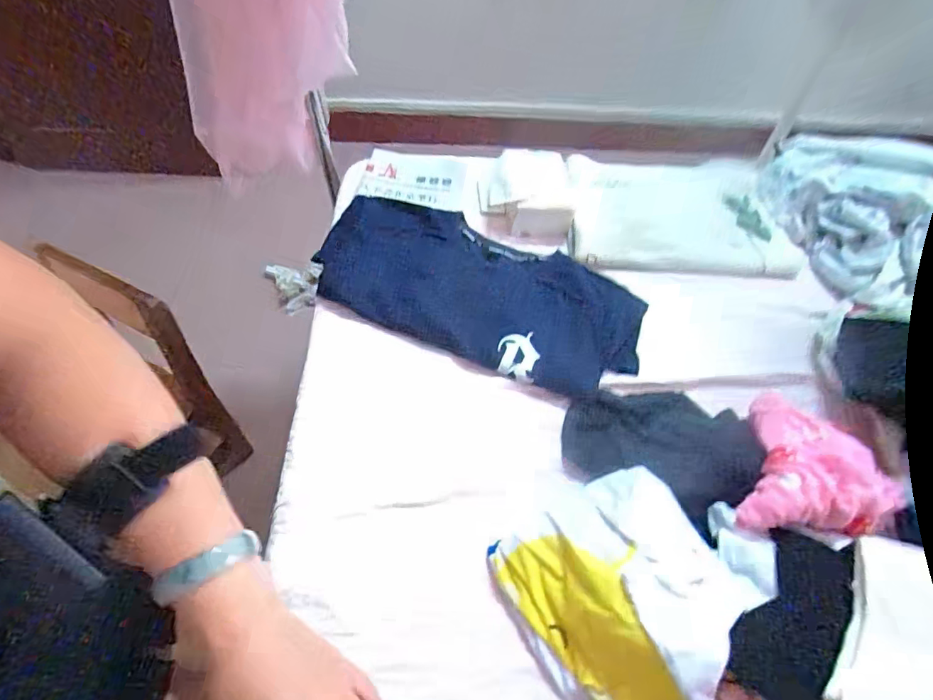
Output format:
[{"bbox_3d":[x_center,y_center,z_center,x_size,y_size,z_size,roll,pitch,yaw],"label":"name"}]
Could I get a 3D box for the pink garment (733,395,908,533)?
[{"bbox_3d":[0.352,0.119,0.502,0.126,0.056,0.164,21,57,13],"label":"pink garment"}]

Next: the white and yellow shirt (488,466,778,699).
[{"bbox_3d":[0.148,0.200,0.464,0.219,0.101,0.191,-38,66,-23],"label":"white and yellow shirt"}]

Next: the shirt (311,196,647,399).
[{"bbox_3d":[0.013,-0.087,0.686,0.446,0.035,0.215,22,59,12],"label":"shirt"}]

